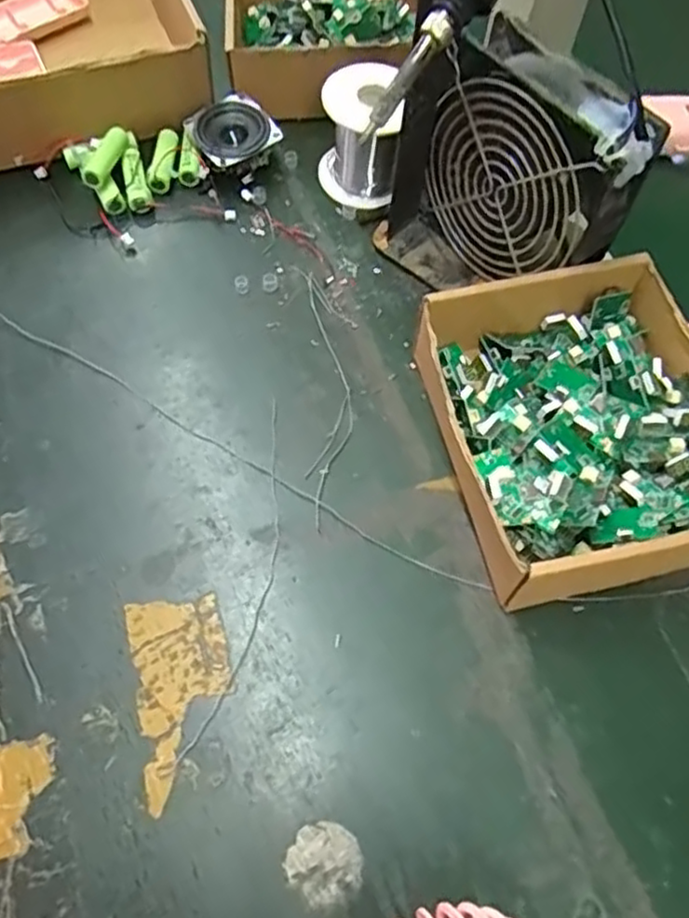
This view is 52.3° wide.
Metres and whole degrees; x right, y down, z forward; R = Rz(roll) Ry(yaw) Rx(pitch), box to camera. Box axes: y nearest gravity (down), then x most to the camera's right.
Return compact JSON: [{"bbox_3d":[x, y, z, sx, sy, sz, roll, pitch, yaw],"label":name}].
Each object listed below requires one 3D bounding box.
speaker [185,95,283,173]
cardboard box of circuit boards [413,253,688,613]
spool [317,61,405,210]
[{"bbox_3d":[-0.078,-0.222,0.488,0.054,0.029,0.054,-33,68,-17],"label":"speaker"},{"bbox_3d":[0.124,-0.018,0.371,0.146,0.053,0.173,-11,63,-8],"label":"cardboard box of circuit boards"},{"bbox_3d":[0.009,-0.210,0.460,0.049,0.073,0.049,-2,62,-3],"label":"spool"}]

